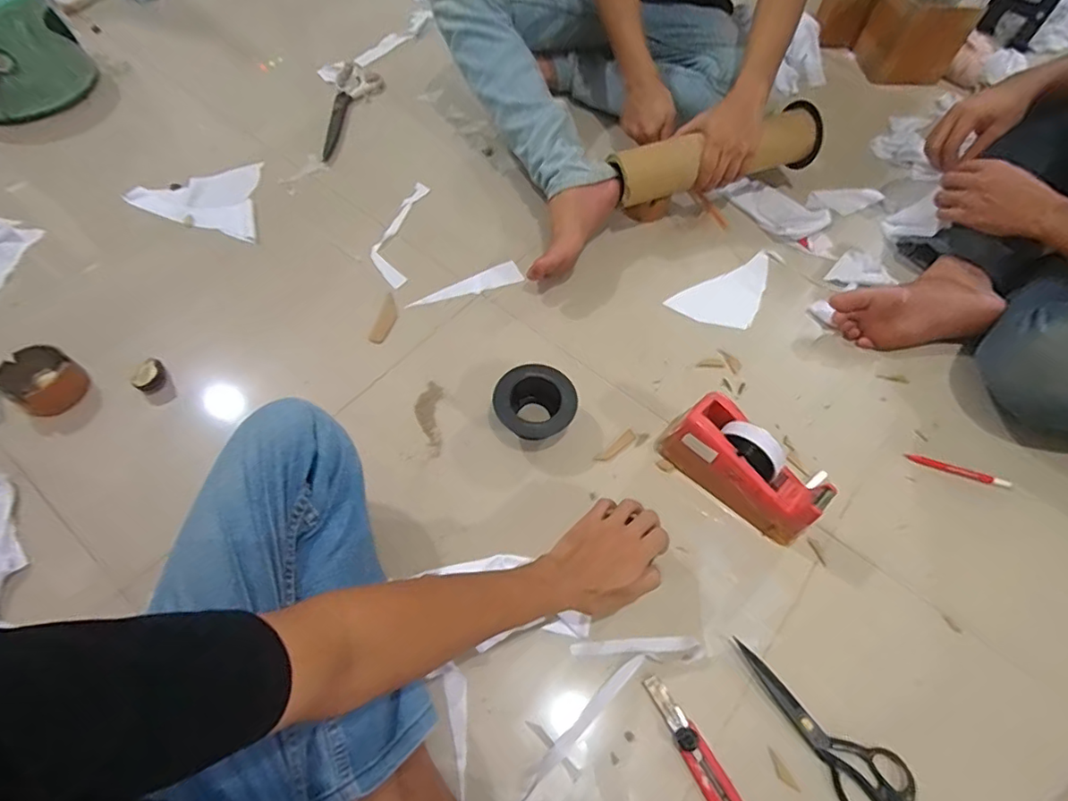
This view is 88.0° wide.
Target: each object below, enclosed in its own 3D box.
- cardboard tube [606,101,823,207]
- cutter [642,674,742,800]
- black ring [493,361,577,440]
[{"bbox_3d":[0.305,-0.401,0.913,0.390,0.079,0.084,-21,63,-14],"label":"cardboard tube"},{"bbox_3d":[0.170,0.371,0.556,0.035,0.012,0.182,-27,65,-17],"label":"cutter"},{"bbox_3d":[0.001,0.005,0.728,0.105,0.051,0.096,2,60,-2],"label":"black ring"}]

